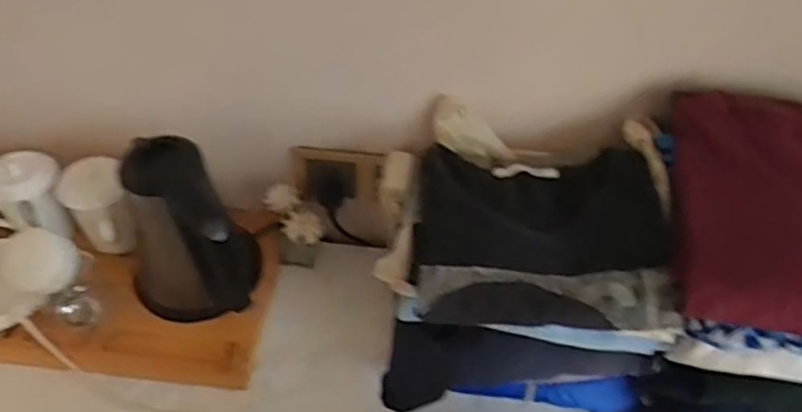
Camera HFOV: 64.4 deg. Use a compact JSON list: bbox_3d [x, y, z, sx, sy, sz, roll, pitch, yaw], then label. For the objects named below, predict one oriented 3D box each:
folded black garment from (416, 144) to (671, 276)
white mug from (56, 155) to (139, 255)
[{"bbox_3d":[0.127,0.000,0.593,0.217,0.034,0.134,4,49,0],"label":"folded black garment"},{"bbox_3d":[-0.344,0.006,0.736,0.068,0.103,0.091,-28,56,-25],"label":"white mug"}]

